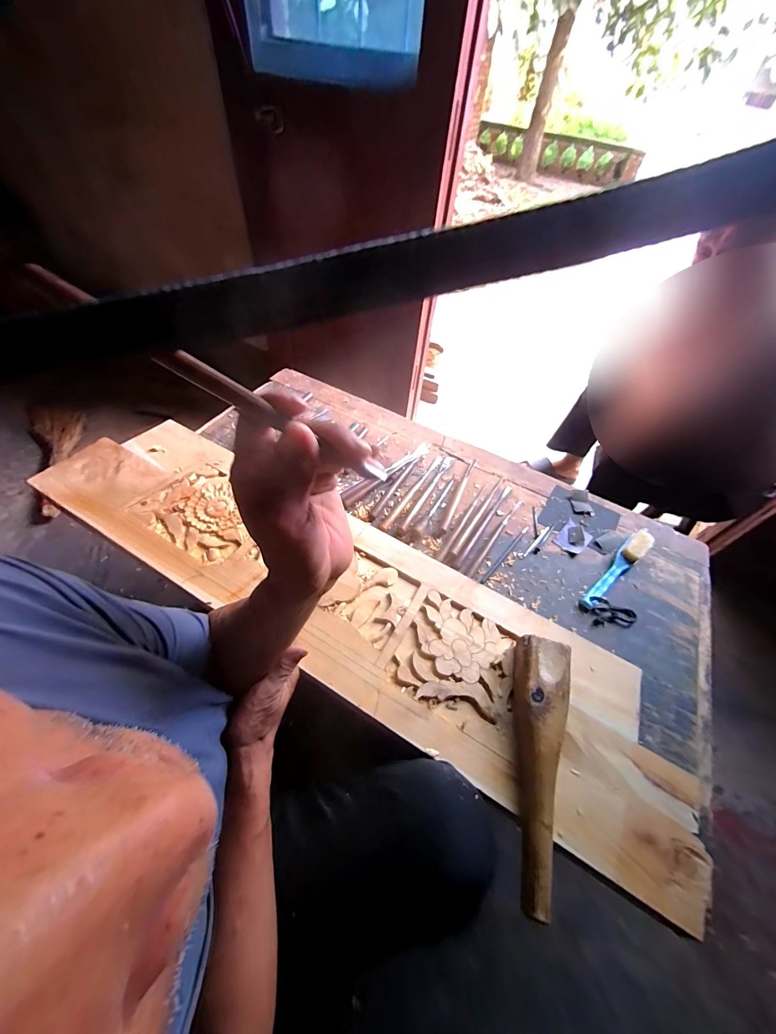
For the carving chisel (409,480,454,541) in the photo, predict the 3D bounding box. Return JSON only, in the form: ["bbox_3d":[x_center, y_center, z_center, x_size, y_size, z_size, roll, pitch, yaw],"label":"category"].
[{"bbox_3d":[0.097,-0.021,0.739,0.028,0.022,0.178,27,55,15],"label":"carving chisel"}]

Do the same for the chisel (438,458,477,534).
[{"bbox_3d":[0.153,-0.045,0.772,0.021,0.013,0.221,23,54,12],"label":"chisel"}]

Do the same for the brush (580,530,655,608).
[{"bbox_3d":[0.434,0.092,0.679,0.228,0.040,0.036,-31,61,-25],"label":"brush"}]

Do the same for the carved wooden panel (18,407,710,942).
[{"bbox_3d":[-0.100,0.099,0.563,1.101,0.033,0.259,28,56,14],"label":"carved wooden panel"}]

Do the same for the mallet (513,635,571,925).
[{"bbox_3d":[0.188,0.285,0.431,0.062,0.048,0.268,11,52,3],"label":"mallet"}]

